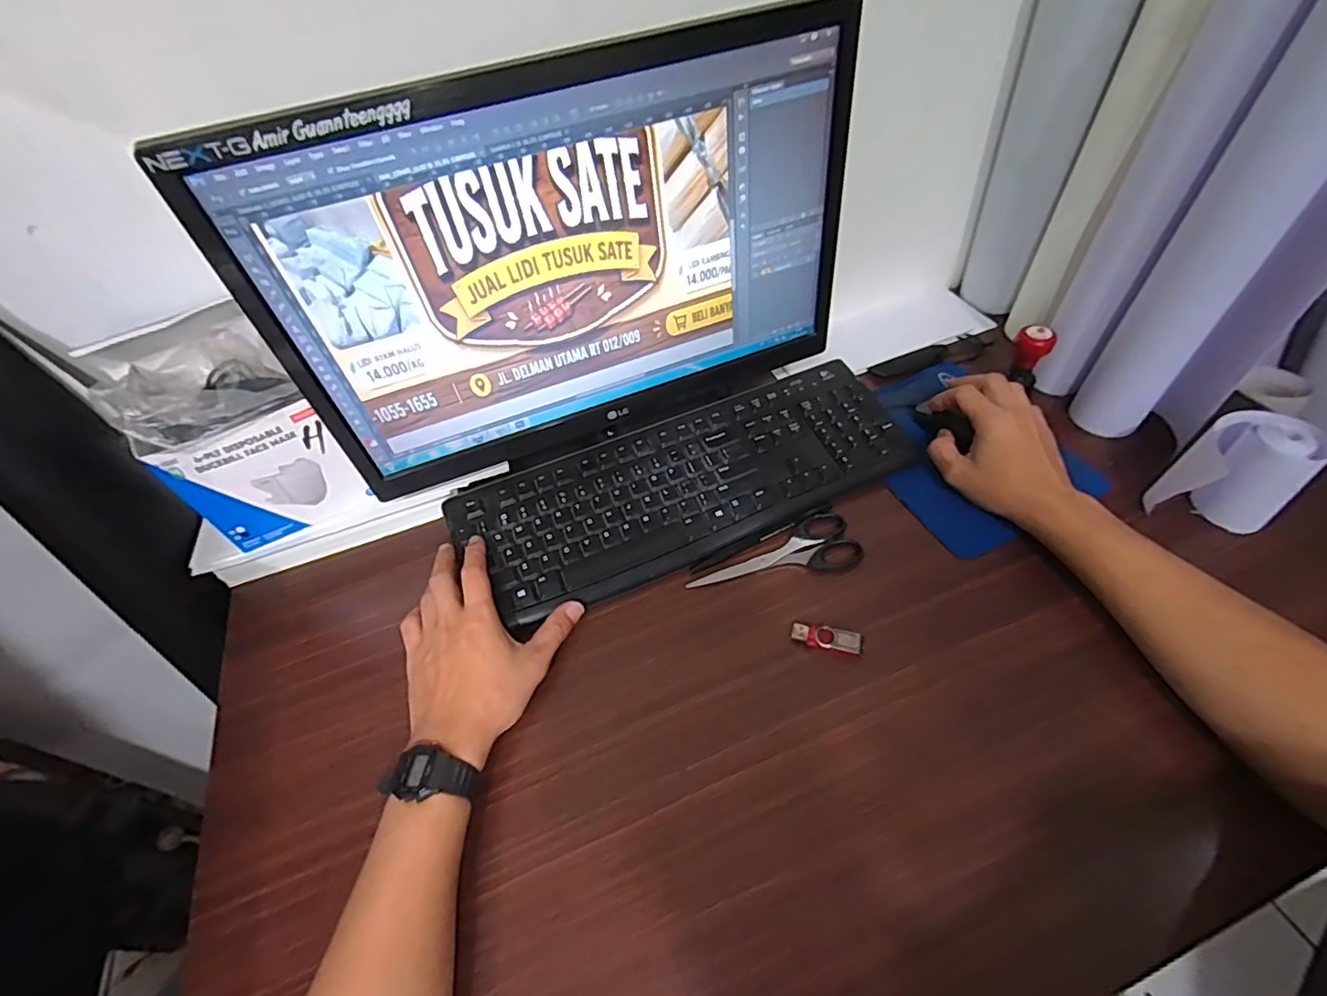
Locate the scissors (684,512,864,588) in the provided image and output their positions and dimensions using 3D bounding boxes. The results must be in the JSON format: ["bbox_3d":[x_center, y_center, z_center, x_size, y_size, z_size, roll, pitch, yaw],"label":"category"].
[{"bbox_3d":[0.096,0.048,0.503,0.151,0.008,0.055,-10,51,-3],"label":"scissors"}]

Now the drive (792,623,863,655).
[{"bbox_3d":[0.129,0.111,0.447,0.053,0.012,0.018,7,52,11],"label":"drive"}]

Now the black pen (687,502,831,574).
[{"bbox_3d":[0.091,0.035,0.514,0.144,0.008,0.011,-24,53,-14],"label":"black pen"}]

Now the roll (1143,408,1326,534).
[{"bbox_3d":[0.466,-0.011,0.469,0.091,0.109,0.076,-26,53,-15],"label":"roll"}]

